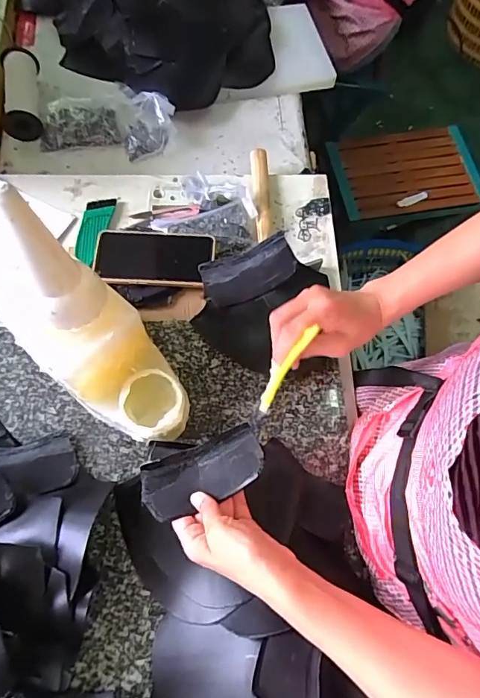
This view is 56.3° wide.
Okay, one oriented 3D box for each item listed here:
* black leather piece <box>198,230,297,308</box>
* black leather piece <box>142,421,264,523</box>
[{"bbox_3d":[0.011,-0.099,0.585,0.120,0.008,0.064,-22,106,1],"label":"black leather piece"},{"bbox_3d":[-0.038,0.123,0.450,0.124,0.020,0.058,-24,70,-4],"label":"black leather piece"}]

